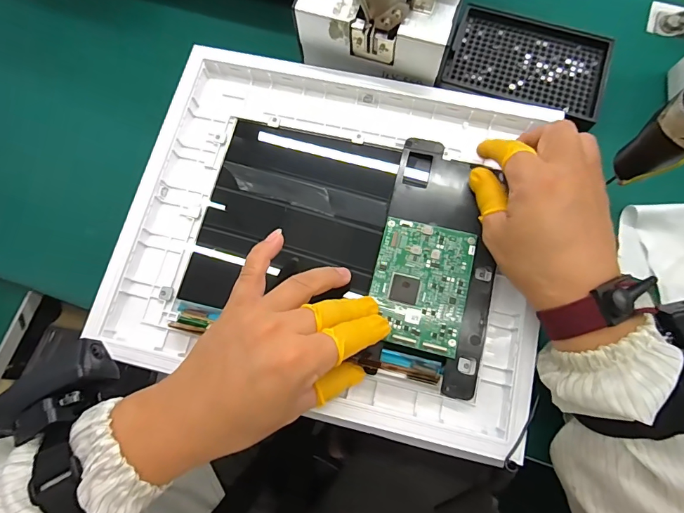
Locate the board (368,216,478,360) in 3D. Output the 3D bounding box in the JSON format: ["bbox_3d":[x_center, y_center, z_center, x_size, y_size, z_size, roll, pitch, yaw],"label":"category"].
[{"bbox_3d":[0.058,0.021,0.306,0.068,0.007,0.093,14,75,4],"label":"board"}]

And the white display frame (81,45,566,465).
[{"bbox_3d":[-0.007,-0.022,0.325,0.314,0.026,0.273,13,75,3],"label":"white display frame"}]

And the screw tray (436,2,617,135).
[{"bbox_3d":[0.169,-0.179,0.373,0.135,0.014,0.097,20,76,6],"label":"screw tray"}]

